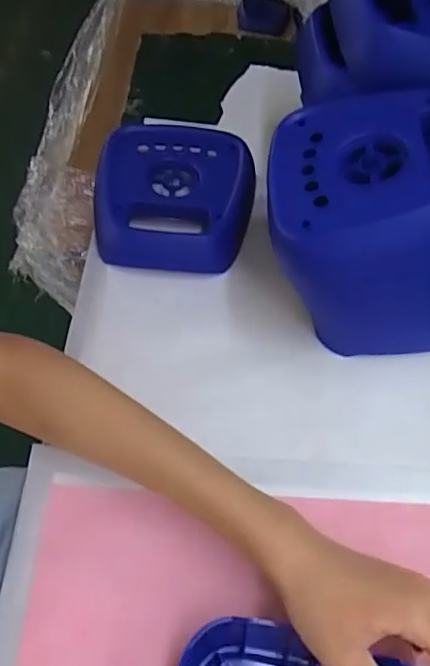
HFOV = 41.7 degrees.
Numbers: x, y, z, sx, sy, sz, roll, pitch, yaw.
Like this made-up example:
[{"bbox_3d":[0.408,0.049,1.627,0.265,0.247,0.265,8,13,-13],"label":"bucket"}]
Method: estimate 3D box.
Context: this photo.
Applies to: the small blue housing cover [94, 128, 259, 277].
[{"bbox_3d":[-0.039,-0.138,0.567,0.150,0.039,0.167,3,58,1],"label":"small blue housing cover"}]

